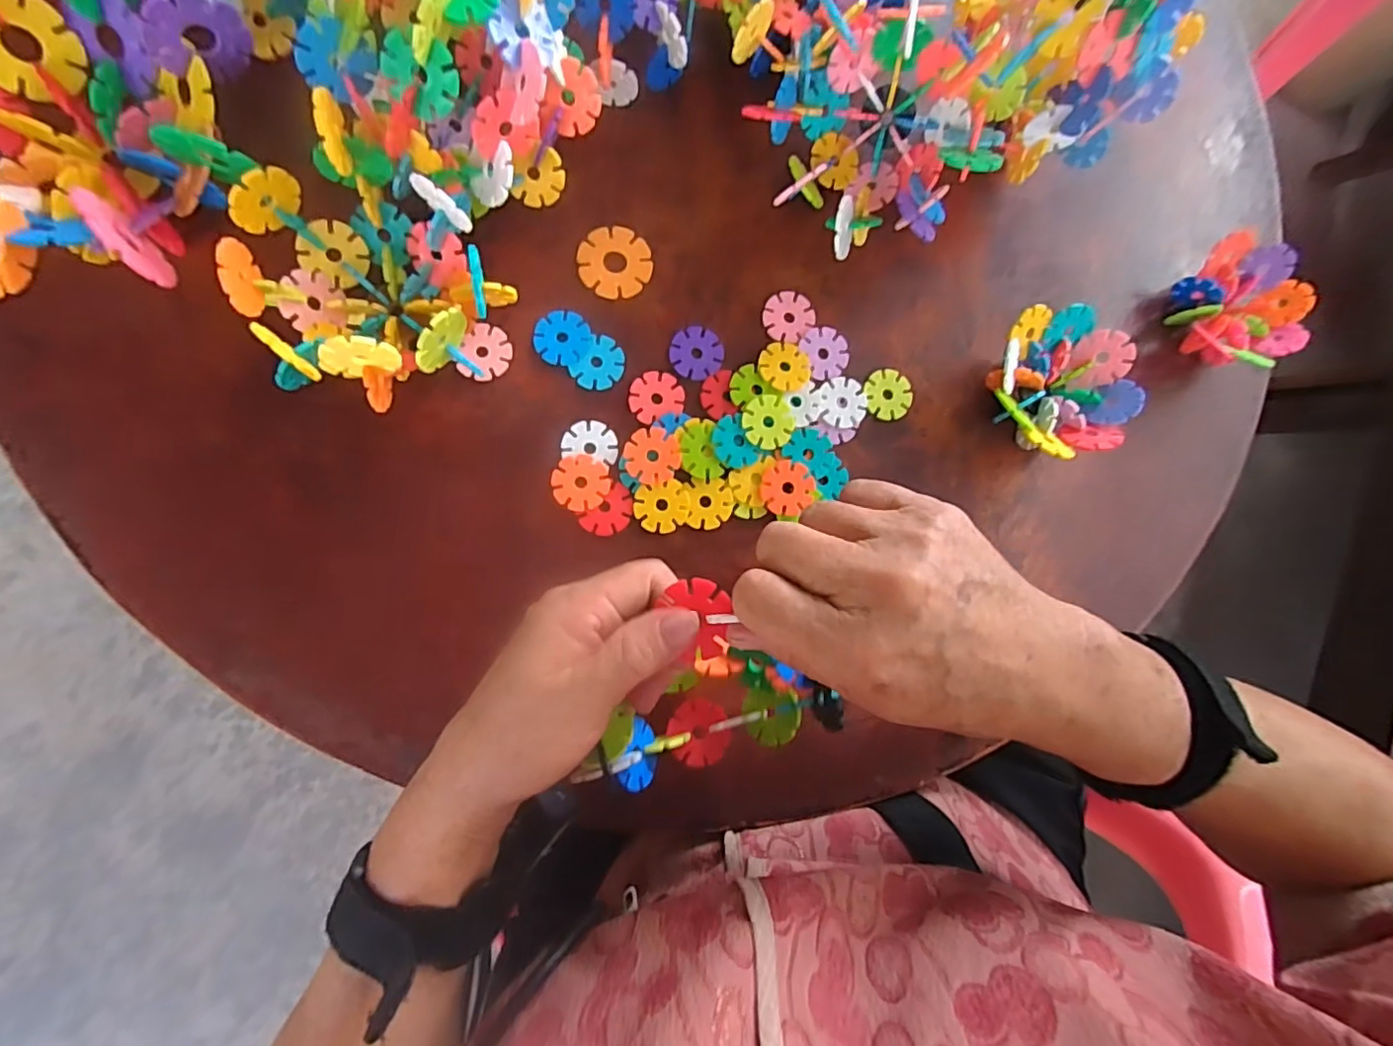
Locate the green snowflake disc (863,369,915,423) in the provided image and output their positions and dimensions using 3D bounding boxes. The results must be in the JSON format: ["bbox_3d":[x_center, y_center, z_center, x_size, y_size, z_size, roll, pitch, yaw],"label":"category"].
[{"bbox_3d":[0.120,-0.081,0.382,0.030,0.004,0.031,1,84,-8],"label":"green snowflake disc"}]

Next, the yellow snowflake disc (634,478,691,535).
[{"bbox_3d":[-0.019,-0.009,0.349,0.032,0.004,0.028,-17,87,-10],"label":"yellow snowflake disc"}]

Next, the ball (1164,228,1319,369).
[{"bbox_3d":[0.355,-0.143,0.403,0.066,0.044,0.083,-14,87,-9],"label":"ball"}]

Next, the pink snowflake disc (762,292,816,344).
[{"bbox_3d":[0.057,-0.126,0.373,0.032,0.004,0.033,1,84,-8],"label":"pink snowflake disc"}]

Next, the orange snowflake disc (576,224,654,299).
[{"bbox_3d":[-0.048,-0.155,0.362,0.042,0.004,0.042,1,84,-8],"label":"orange snowflake disc"}]

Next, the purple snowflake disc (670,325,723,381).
[{"bbox_3d":[0.000,-0.101,0.363,0.031,0.004,0.032,1,84,-8],"label":"purple snowflake disc"}]

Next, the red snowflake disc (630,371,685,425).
[{"bbox_3d":[-0.024,-0.074,0.357,0.032,0.004,0.028,-25,89,-10],"label":"red snowflake disc"}]

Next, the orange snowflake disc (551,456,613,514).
[{"bbox_3d":[-0.065,-0.023,0.345,0.031,0.004,0.031,1,84,-8],"label":"orange snowflake disc"}]

